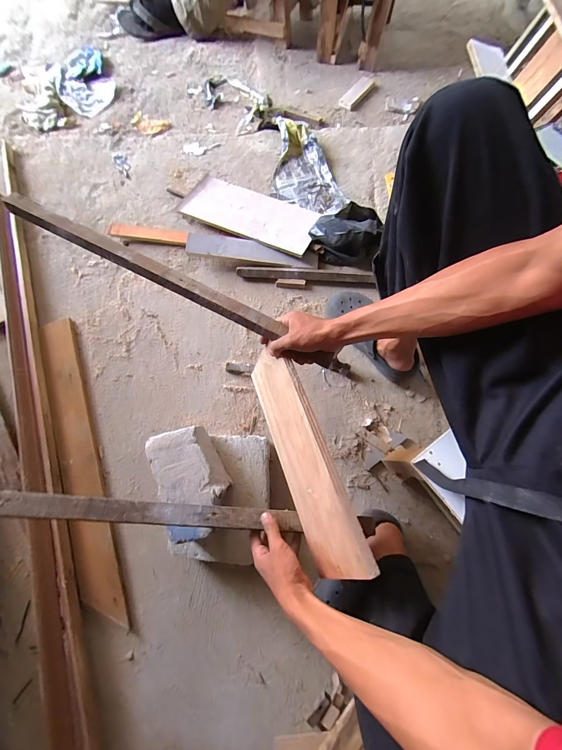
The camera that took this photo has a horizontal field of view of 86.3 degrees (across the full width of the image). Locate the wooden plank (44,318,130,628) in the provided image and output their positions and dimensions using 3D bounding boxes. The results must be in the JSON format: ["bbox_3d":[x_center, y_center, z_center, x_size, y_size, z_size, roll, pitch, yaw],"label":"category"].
[{"bbox_3d":[-0.479,0.187,0.713,0.076,0.027,0.715,-20,75,-4],"label":"wooden plank"}]

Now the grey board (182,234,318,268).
[{"bbox_3d":[-0.076,-0.338,0.815,0.353,0.016,0.060,6,92,-2],"label":"grey board"}]

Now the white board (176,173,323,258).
[{"bbox_3d":[-0.089,-0.467,0.858,0.391,0.017,0.180,23,65,9],"label":"white board"}]

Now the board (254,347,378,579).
[{"bbox_3d":[0.029,0.123,0.500,0.015,0.160,0.372,-7,61,-26],"label":"board"}]

